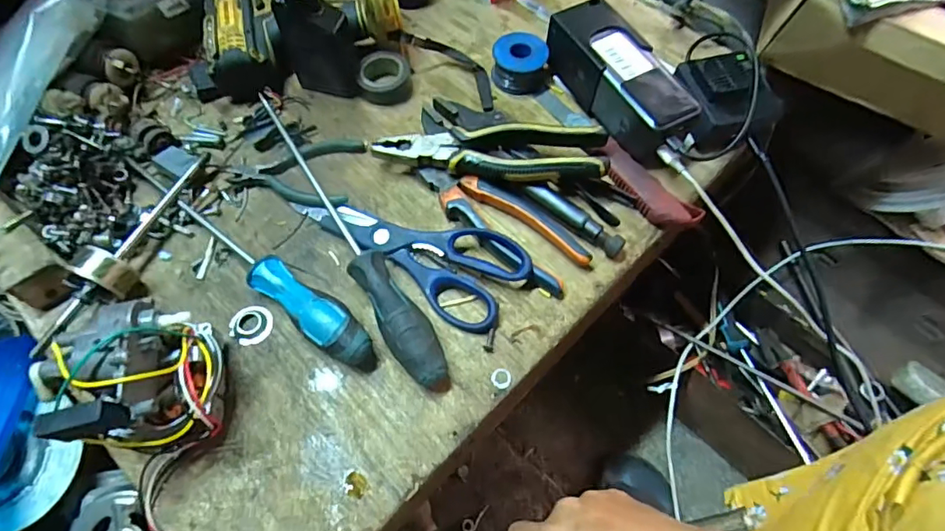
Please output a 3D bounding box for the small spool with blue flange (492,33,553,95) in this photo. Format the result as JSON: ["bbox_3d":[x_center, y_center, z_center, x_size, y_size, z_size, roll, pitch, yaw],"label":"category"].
[{"bbox_3d":[0.049,-0.199,0.497,0.057,0.039,0.047,7,62,3],"label":"small spool with blue flange"}]

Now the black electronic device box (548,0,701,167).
[{"bbox_3d":[0.135,-0.169,0.459,0.057,0.056,0.159,-30,66,-15],"label":"black electronic device box"}]

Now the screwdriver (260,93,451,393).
[{"bbox_3d":[-0.107,-0.028,0.408,0.030,0.031,0.300,-31,66,-16],"label":"screwdriver"}]

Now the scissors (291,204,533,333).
[{"bbox_3d":[-0.049,-0.023,0.411,0.191,0.023,0.074,32,66,15],"label":"scissors"}]

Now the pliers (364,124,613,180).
[{"bbox_3d":[0.016,-0.106,0.438,0.193,0.031,0.067,8,62,3],"label":"pliers"}]

